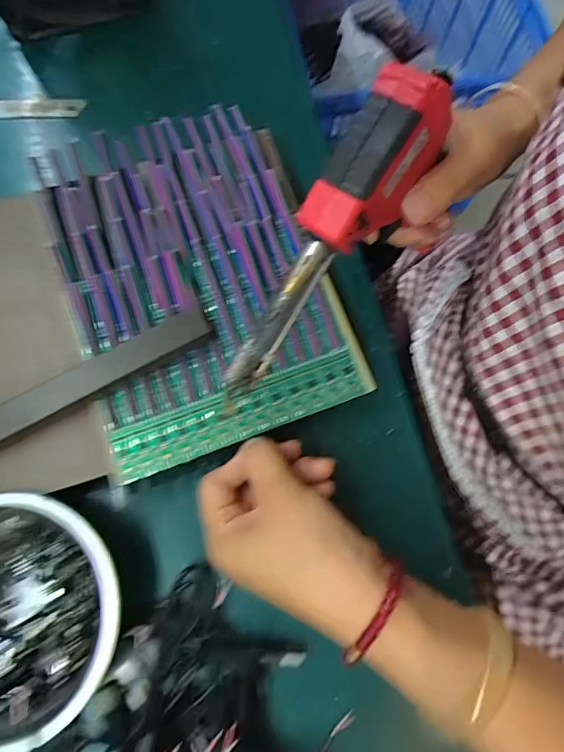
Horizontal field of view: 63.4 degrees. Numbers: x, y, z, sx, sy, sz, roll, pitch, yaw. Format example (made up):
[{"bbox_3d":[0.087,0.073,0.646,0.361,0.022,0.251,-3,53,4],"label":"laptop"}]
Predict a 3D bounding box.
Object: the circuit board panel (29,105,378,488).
[{"bbox_3d":[-0.057,-0.068,0.294,0.160,0.013,0.224,-20,79,-6],"label":"circuit board panel"}]

